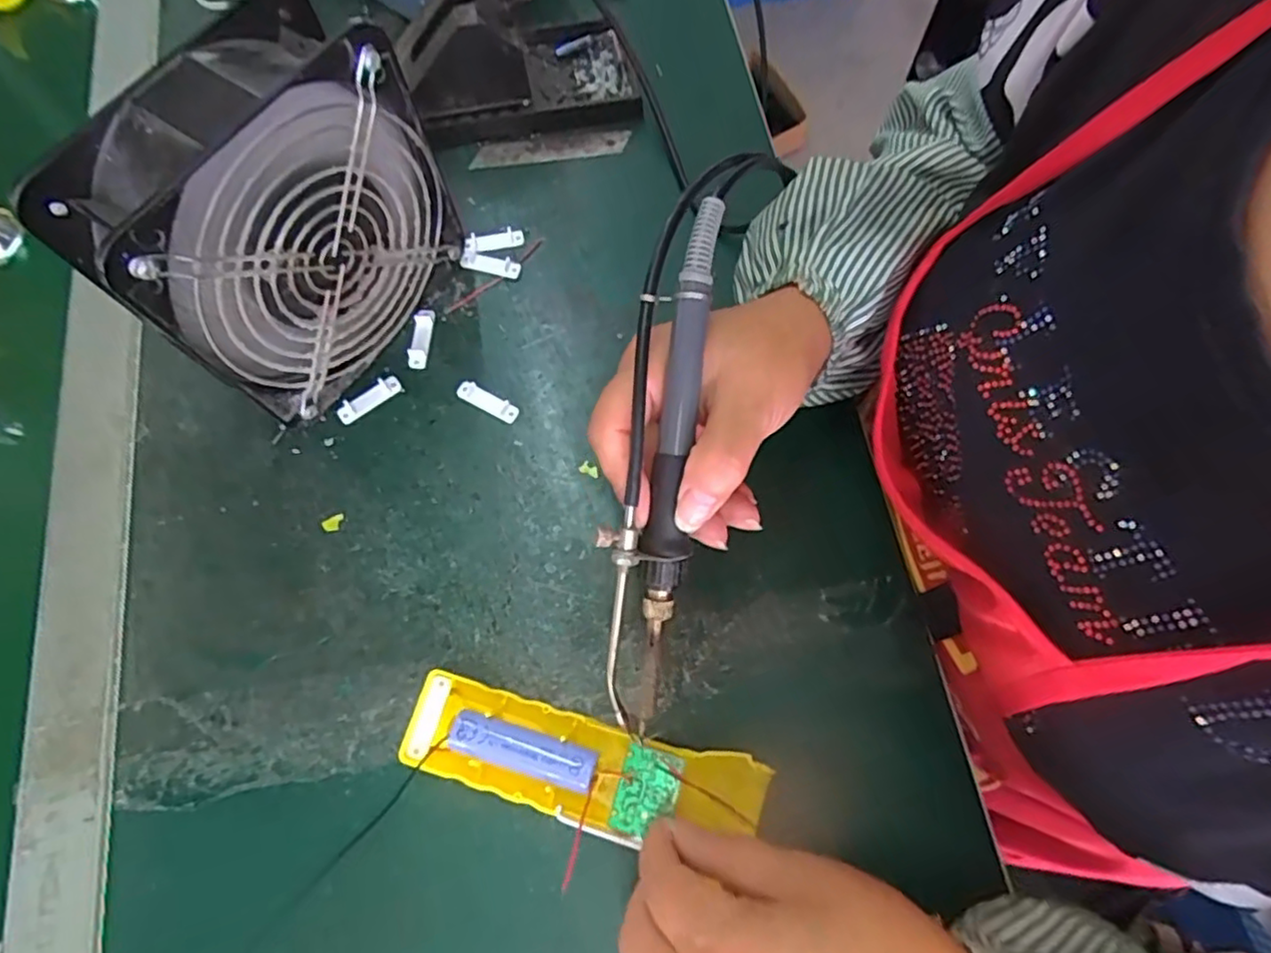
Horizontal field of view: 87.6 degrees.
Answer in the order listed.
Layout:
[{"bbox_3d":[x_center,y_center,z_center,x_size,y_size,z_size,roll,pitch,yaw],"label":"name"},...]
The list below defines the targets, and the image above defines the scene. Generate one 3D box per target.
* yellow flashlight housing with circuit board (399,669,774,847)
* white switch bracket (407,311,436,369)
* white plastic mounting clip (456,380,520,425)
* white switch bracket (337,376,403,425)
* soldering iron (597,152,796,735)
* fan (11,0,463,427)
[{"bbox_3d":[-0.024,0.127,0.293,0.162,0.026,0.044,13,71,3],"label":"yellow flashlight housing with circuit board"},{"bbox_3d":[-0.124,-0.082,0.382,0.011,0.006,0.039,4,71,2],"label":"white switch bracket"},{"bbox_3d":[-0.082,-0.042,0.370,0.037,0.005,0.011,28,73,10],"label":"white plastic mounting clip"},{"bbox_3d":[-0.150,-0.044,0.372,0.037,0.006,0.010,-39,75,-12],"label":"white switch bracket"},{"bbox_3d":[0.014,-0.012,0.251,0.038,0.021,0.218,9,95,5],"label":"soldering iron"},{"bbox_3d":[-0.163,-0.117,0.319,0.061,0.152,0.147,34,75,11],"label":"fan"}]

